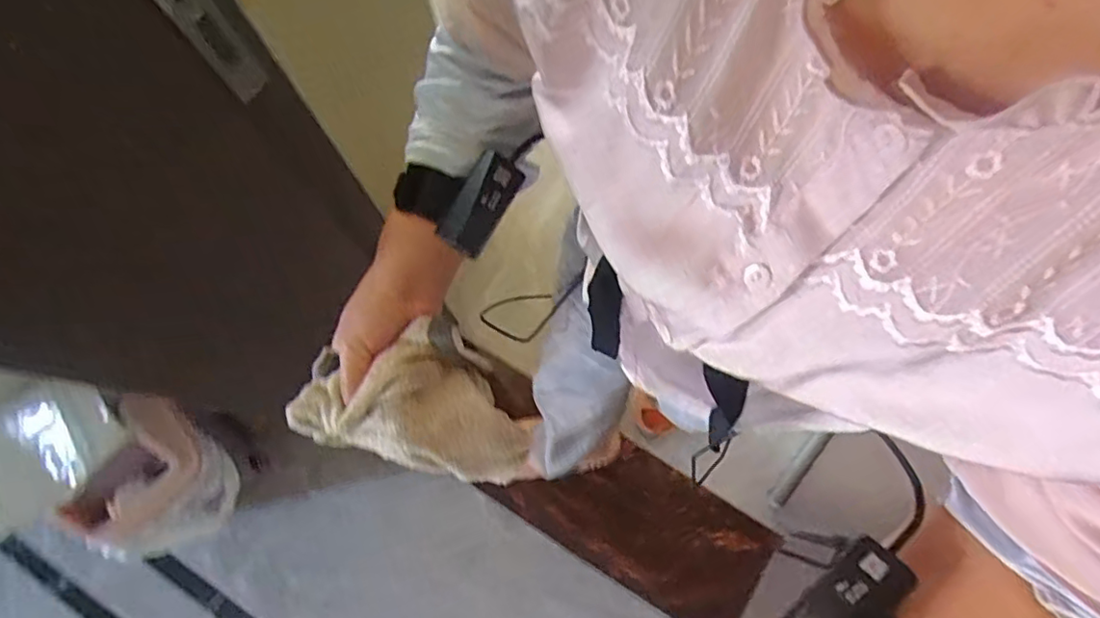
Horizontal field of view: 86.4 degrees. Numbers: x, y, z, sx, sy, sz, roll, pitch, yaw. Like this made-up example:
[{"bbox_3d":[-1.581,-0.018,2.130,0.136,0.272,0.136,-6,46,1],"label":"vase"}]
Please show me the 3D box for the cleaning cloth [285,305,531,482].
[{"bbox_3d":[-0.096,0.061,0.426,0.164,0.065,0.100,14,75,6],"label":"cleaning cloth"}]

